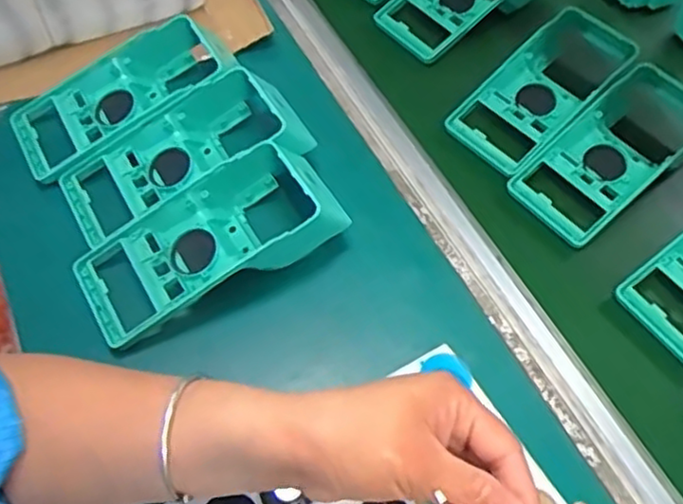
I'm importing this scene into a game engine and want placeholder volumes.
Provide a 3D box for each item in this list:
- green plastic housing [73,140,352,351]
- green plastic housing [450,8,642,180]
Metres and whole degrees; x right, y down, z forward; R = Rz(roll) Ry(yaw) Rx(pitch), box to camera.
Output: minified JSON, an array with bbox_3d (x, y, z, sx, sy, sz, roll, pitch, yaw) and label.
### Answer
[{"bbox_3d":[-0.094,-0.012,0.479,0.182,0.052,0.081,-26,63,-19],"label":"green plastic housing"},{"bbox_3d":[0.189,-0.150,0.608,0.205,0.053,0.087,-37,67,-24],"label":"green plastic housing"}]

